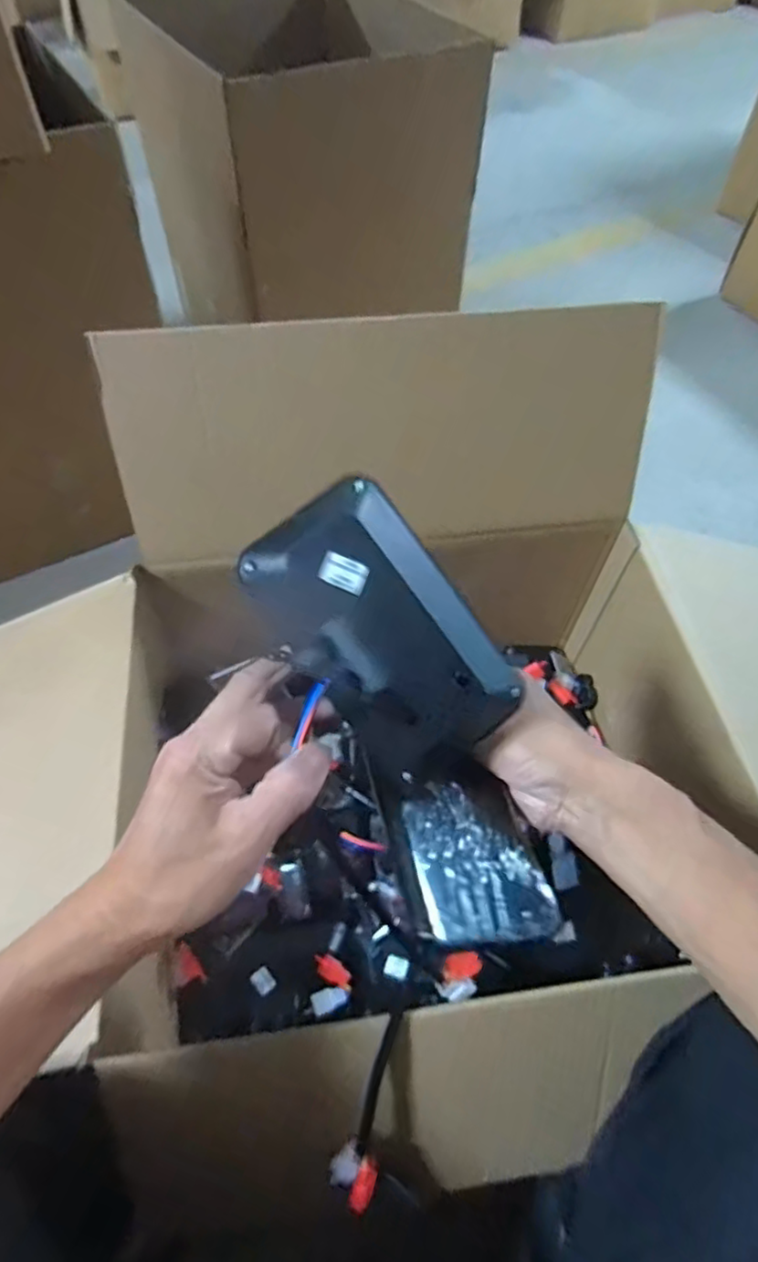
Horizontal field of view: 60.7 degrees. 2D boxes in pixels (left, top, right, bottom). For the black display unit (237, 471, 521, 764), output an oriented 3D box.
[{"bbox_3d":[0.001,0.003,0.345,0.099,0.030,0.154,-38,91,-24],"label":"black display unit"}]

